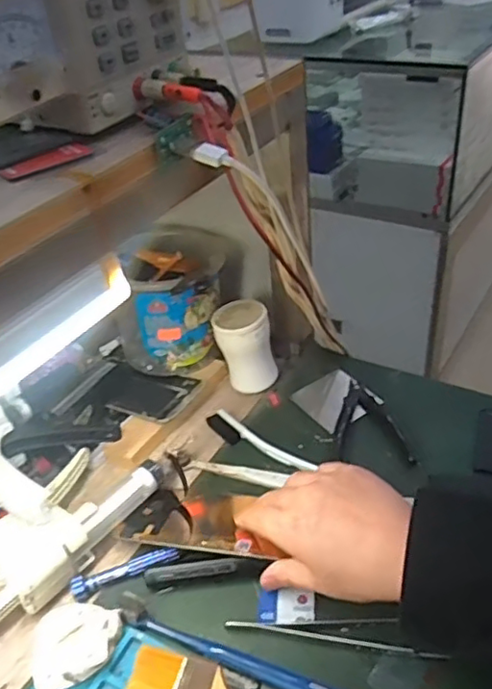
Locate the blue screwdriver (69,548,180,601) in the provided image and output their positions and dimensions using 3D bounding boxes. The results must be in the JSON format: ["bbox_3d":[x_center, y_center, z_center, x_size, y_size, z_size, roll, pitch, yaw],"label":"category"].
[{"bbox_3d":[-0.093,0.175,0.467,0.082,0.009,0.016,-15,38,-13],"label":"blue screwdriver"}]

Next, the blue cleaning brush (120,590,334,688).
[{"bbox_3d":[-0.005,0.207,0.405,0.180,0.014,0.016,12,40,22],"label":"blue cleaning brush"}]

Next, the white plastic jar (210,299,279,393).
[{"bbox_3d":[-0.001,0.001,0.615,0.056,0.083,0.048,-10,37,-6],"label":"white plastic jar"}]

